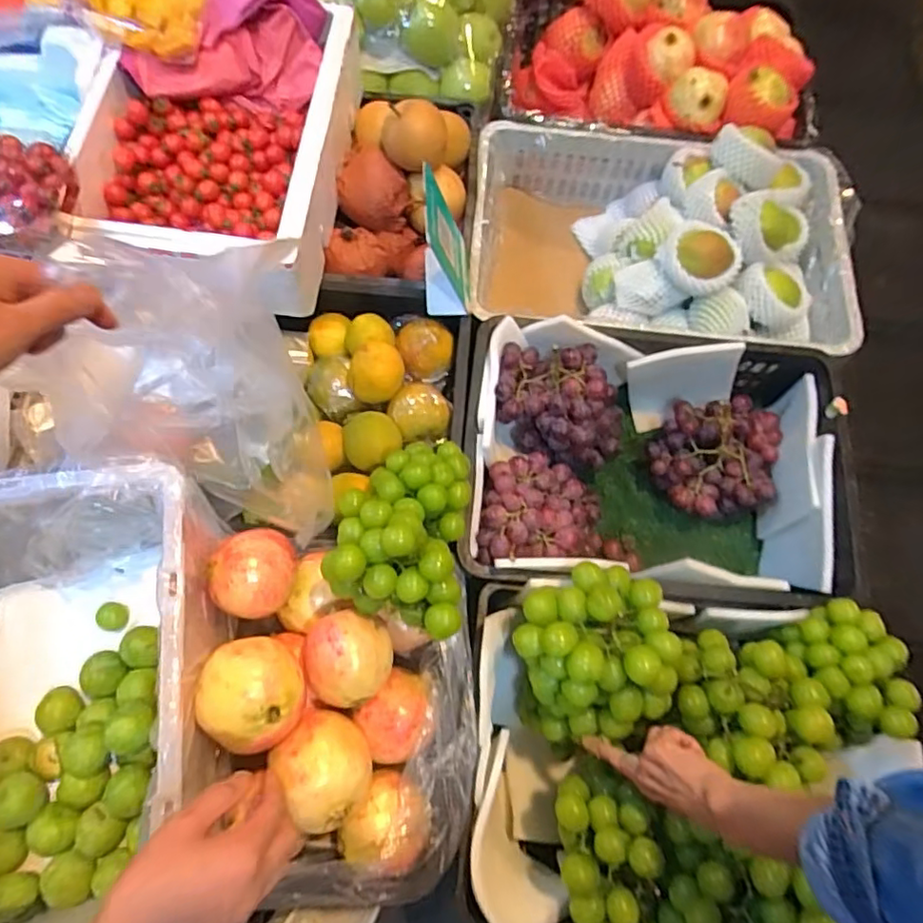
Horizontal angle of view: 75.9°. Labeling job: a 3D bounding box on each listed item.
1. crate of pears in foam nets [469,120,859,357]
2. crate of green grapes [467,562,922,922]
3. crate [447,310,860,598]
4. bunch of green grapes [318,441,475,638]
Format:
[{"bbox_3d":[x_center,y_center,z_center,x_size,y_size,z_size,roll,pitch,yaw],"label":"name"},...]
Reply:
[{"bbox_3d":[0.281,-0.293,0.903,0.530,0.236,0.343,2,70,0],"label":"crate of pears in foam nets"},{"bbox_3d":[0.225,0.310,0.630,0.421,0.249,0.337,6,70,1],"label":"crate of green grapes"},{"bbox_3d":[0.241,0.015,0.786,0.463,0.217,0.339,4,70,1],"label":"crate"},{"bbox_3d":[-0.060,0.063,0.588,0.127,0.127,0.204,4,70,0],"label":"bunch of green grapes"}]

